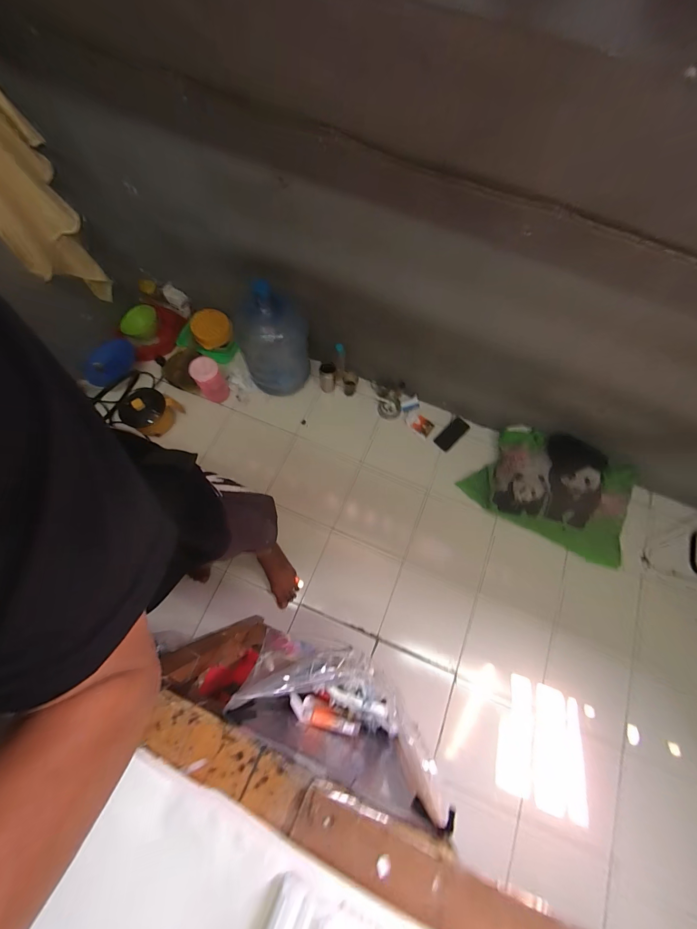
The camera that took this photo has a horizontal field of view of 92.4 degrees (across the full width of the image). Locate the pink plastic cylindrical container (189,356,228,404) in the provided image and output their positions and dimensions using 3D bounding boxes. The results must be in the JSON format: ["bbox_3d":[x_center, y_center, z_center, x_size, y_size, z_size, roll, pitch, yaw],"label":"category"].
[{"bbox_3d":[-0.563,-0.341,1.360,0.101,0.211,0.107,1,71,-3],"label":"pink plastic cylindrical container"}]

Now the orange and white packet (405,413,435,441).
[{"bbox_3d":[0.307,-0.172,1.447,0.119,0.008,0.082,38,74,10],"label":"orange and white packet"}]

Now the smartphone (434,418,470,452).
[{"bbox_3d":[0.446,-0.129,1.443,0.160,0.009,0.078,-43,84,-7],"label":"smartphone"}]

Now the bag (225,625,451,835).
[{"bbox_3d":[-0.017,0.398,0.570,0.312,0.285,0.125,28,72,6],"label":"bag"}]

